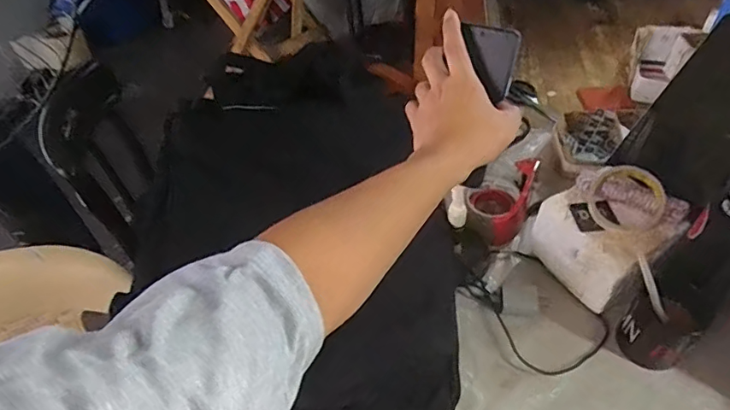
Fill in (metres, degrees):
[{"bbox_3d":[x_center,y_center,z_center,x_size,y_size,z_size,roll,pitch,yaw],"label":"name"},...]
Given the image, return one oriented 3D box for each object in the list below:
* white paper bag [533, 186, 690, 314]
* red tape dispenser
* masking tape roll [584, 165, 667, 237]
[{"bbox_3d":[0.323,0.055,0.732,0.106,0.126,0.148,-28,53,-21],"label":"white paper bag"},{"bbox_3d":[0.213,-0.008,0.821,0.085,0.072,0.178,15,51,15],"label":"red tape dispenser"},{"bbox_3d":[0.335,-0.007,0.675,0.091,0.015,0.091,-7,75,26],"label":"masking tape roll"}]

